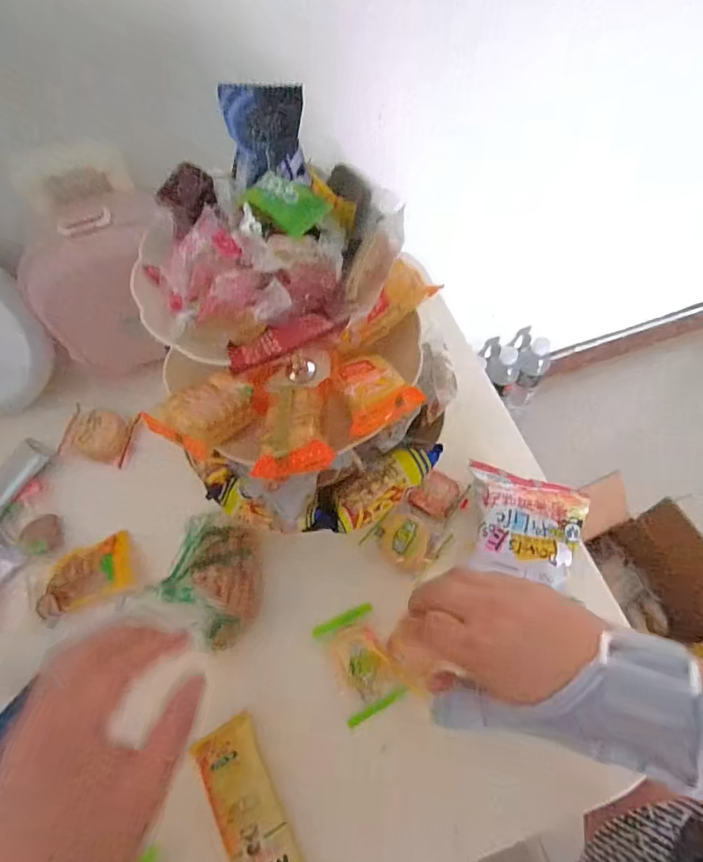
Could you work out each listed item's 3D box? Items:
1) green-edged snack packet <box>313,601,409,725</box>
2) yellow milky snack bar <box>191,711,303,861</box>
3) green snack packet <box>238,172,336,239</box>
[{"bbox_3d":[0.007,0.184,0.382,0.051,0.024,0.075,-24,64,-8],"label":"green-edged snack packet"},{"bbox_3d":[-0.074,0.273,0.345,0.042,0.011,0.114,-29,65,-11],"label":"yellow milky snack bar"},{"bbox_3d":[-0.035,-0.123,0.255,0.039,0.013,0.026,30,69,17],"label":"green snack packet"}]

